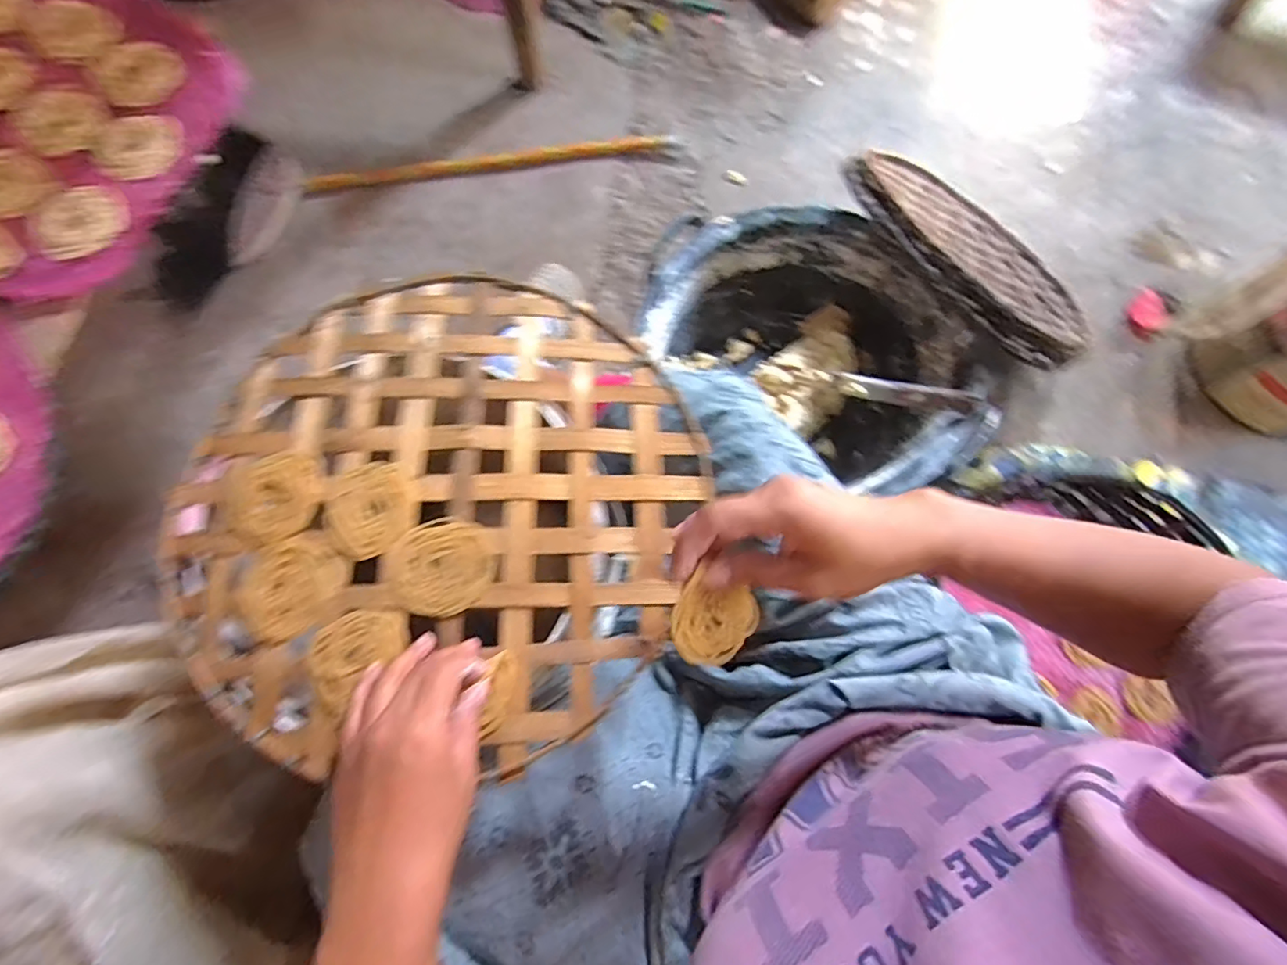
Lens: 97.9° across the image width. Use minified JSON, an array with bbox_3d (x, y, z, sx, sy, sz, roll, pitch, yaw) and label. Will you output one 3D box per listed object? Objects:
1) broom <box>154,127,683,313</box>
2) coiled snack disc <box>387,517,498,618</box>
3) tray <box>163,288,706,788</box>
[{"bbox_3d":[-0.399,-0.534,0.951,0.900,0.056,0.260,-19,76,-5],"label":"broom"},{"bbox_3d":[-0.147,0.060,0.408,0.073,0.007,0.070,0,75,0],"label":"coiled snack disc"},{"bbox_3d":[-0.155,0.012,0.429,0.374,0.024,0.369,19,75,5],"label":"tray"}]

